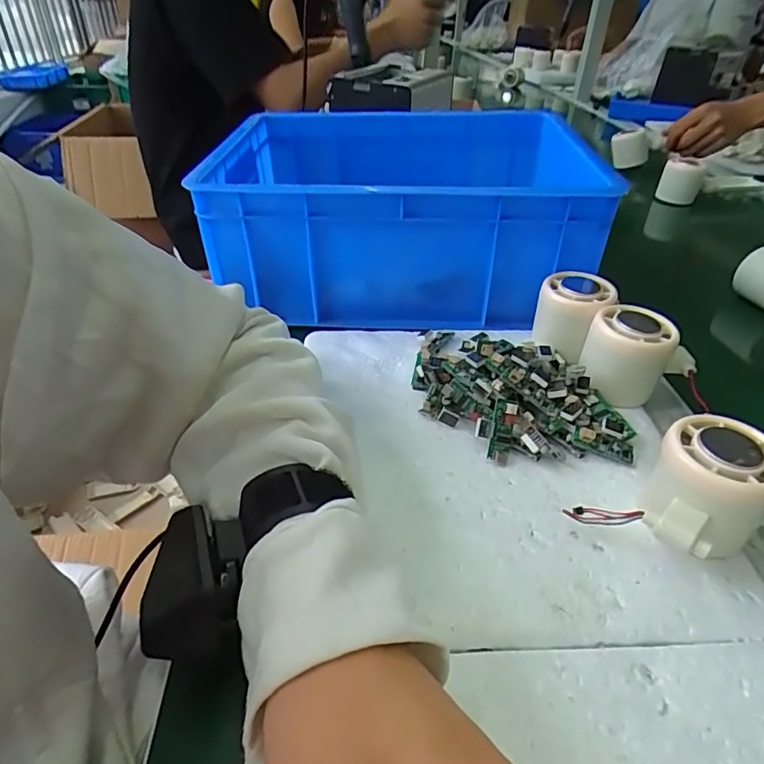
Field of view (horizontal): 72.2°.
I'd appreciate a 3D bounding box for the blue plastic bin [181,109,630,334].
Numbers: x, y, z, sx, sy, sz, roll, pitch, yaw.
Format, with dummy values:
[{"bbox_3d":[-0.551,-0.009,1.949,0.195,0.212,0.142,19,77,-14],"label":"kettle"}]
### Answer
[{"bbox_3d":[0.021,-0.173,0.520,0.325,0.129,0.267,4,37,4],"label":"blue plastic bin"}]

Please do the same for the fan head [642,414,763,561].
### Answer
[{"bbox_3d":[0.165,0.060,0.271,0.056,0.059,0.071,28,44,31],"label":"fan head"}]

